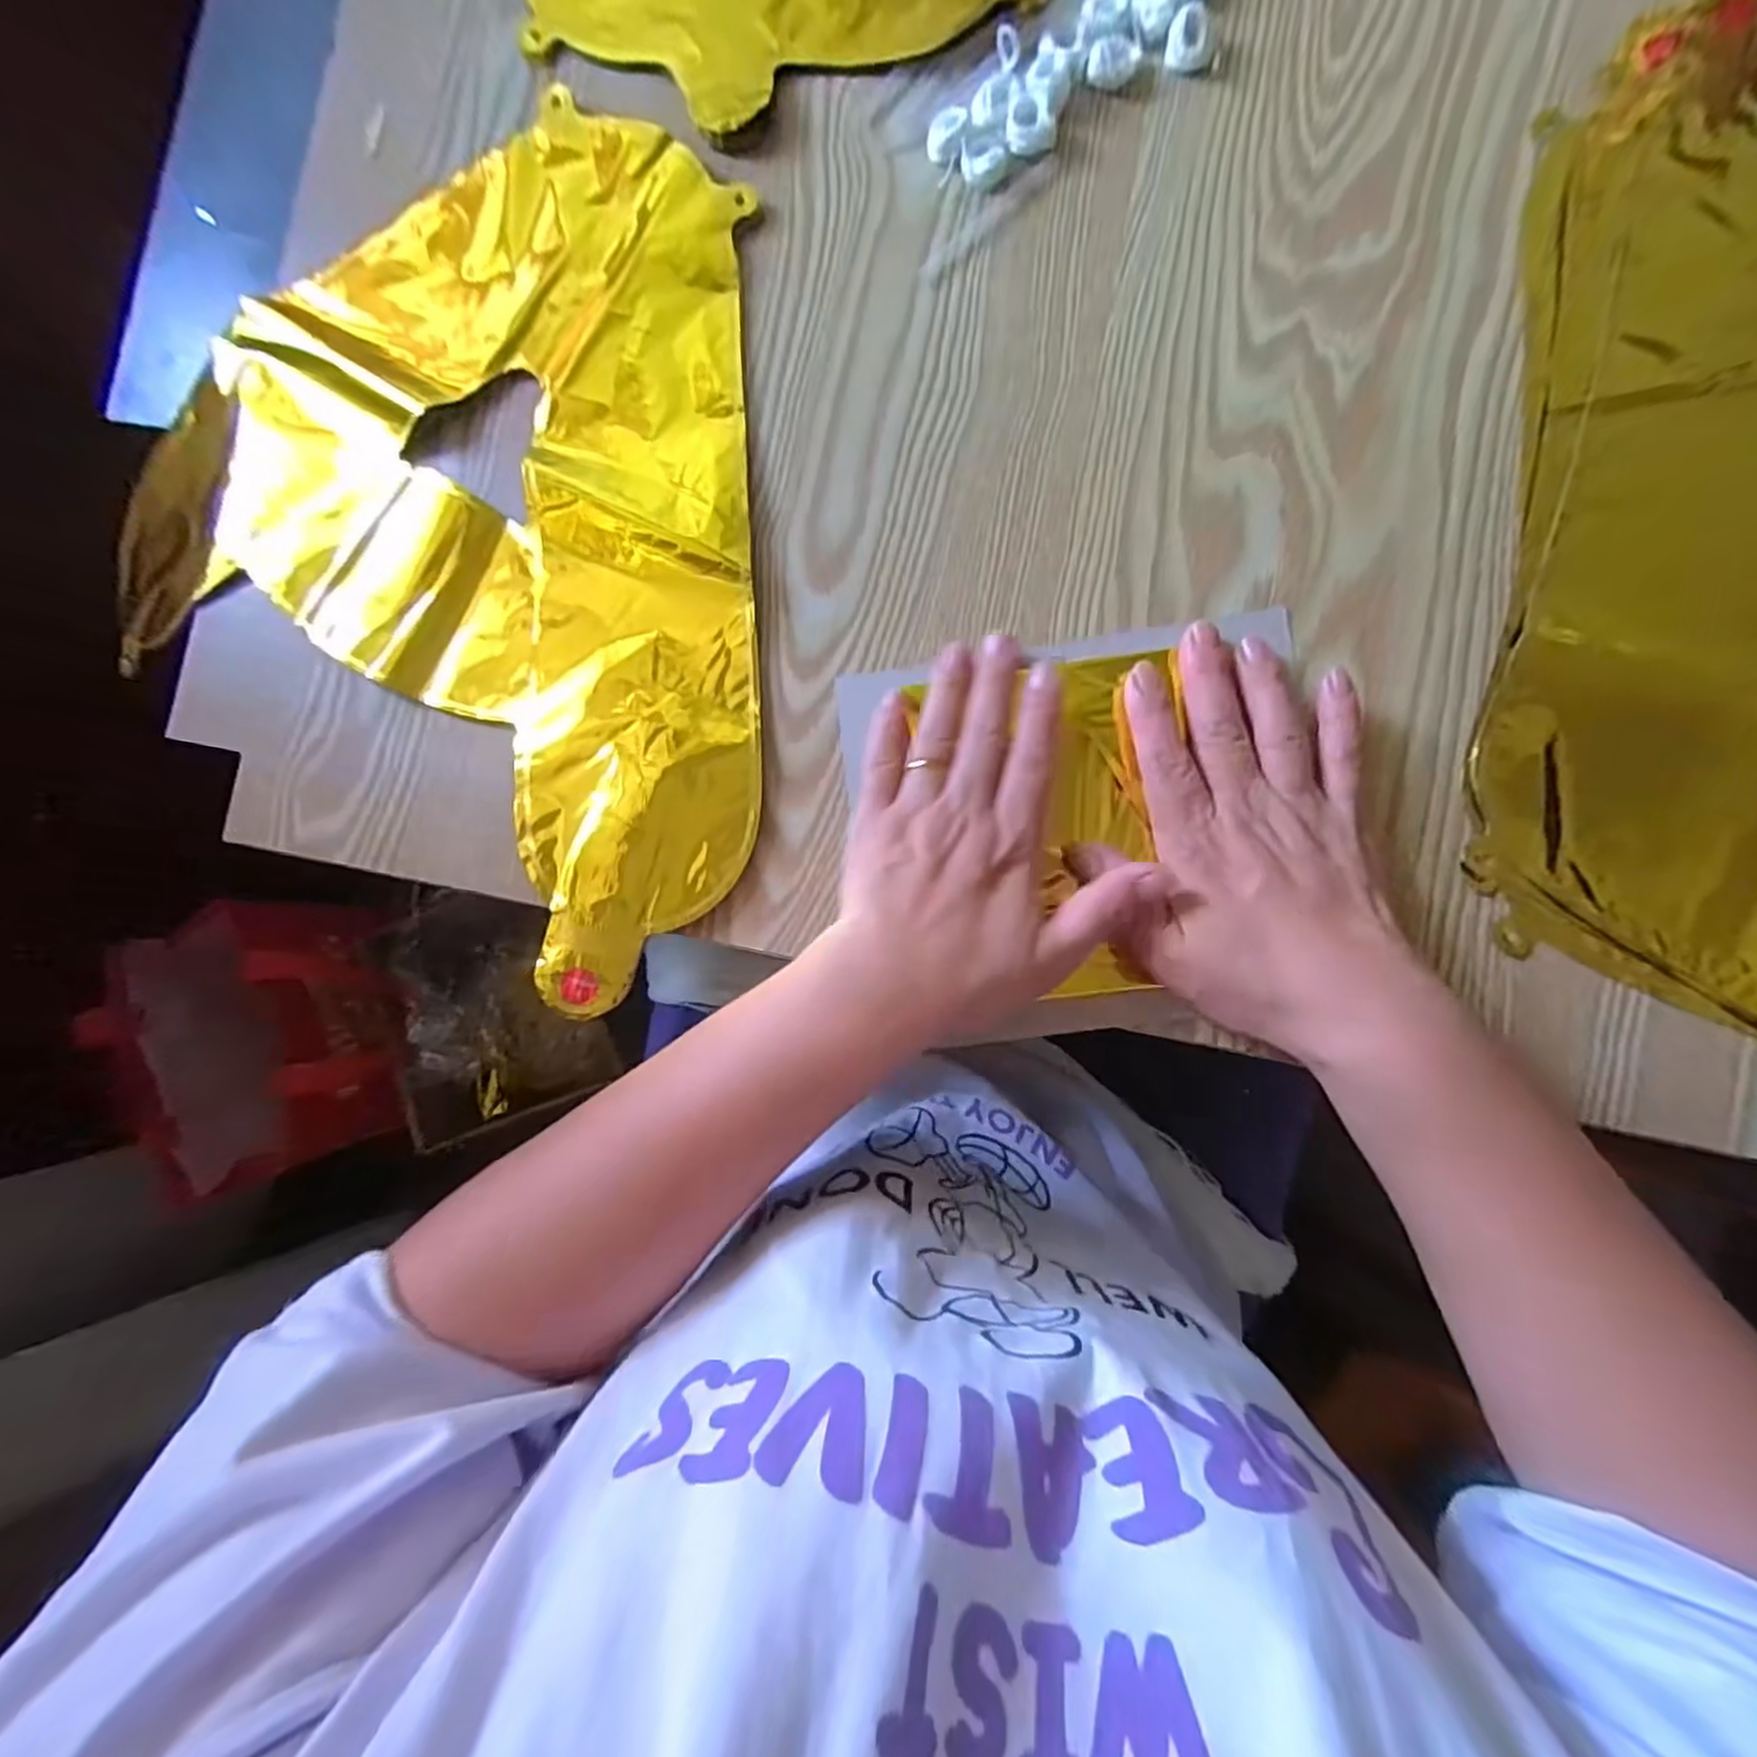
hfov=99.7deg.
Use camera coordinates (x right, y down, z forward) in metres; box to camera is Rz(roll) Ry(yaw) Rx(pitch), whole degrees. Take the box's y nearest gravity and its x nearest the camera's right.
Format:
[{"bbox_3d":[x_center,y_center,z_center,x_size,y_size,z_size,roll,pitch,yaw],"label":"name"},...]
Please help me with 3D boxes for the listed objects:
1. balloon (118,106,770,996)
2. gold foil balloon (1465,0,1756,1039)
[{"bbox_3d":[-0.165,-0.178,0.338,0.353,0.019,0.331,33,89,7],"label":"balloon"},{"bbox_3d":[0.357,-0.142,0.290,0.204,0.007,0.432,7,86,5],"label":"gold foil balloon"}]

